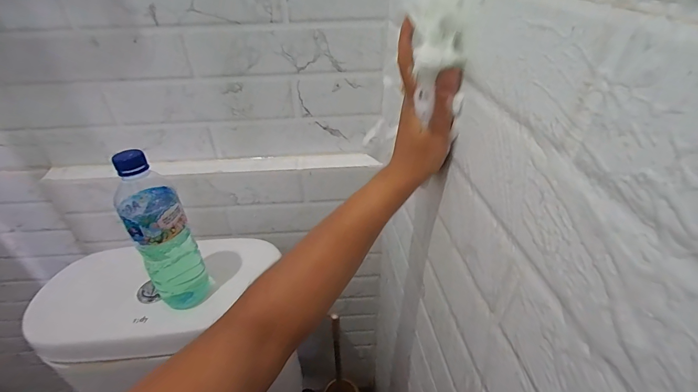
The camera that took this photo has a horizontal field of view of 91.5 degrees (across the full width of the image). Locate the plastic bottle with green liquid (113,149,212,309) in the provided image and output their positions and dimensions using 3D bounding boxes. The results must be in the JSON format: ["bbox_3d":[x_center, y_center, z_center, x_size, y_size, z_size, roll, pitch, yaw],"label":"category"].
[{"bbox_3d":[-0.240,0.050,0.438,0.065,0.227,0.063,-27,44,-30],"label":"plastic bottle with green liquid"}]

